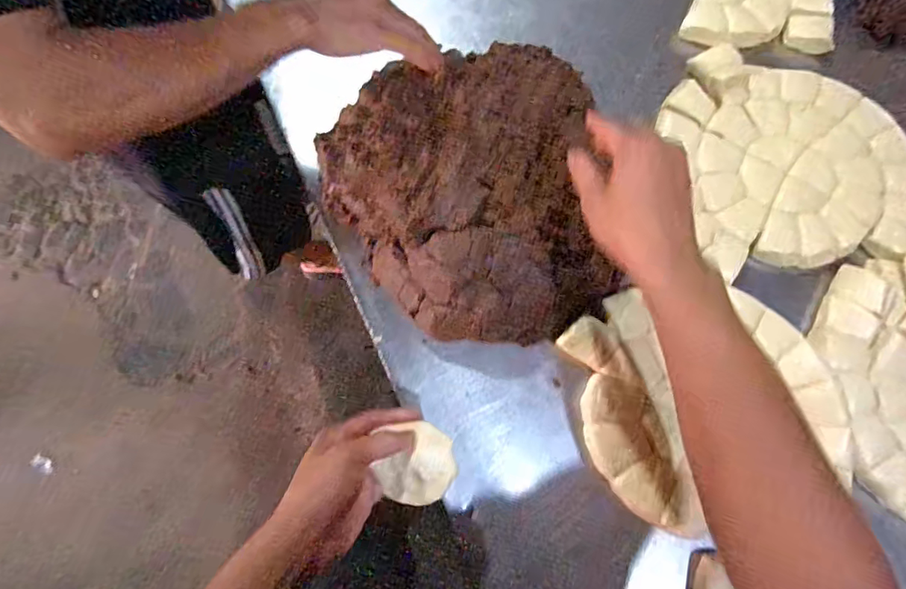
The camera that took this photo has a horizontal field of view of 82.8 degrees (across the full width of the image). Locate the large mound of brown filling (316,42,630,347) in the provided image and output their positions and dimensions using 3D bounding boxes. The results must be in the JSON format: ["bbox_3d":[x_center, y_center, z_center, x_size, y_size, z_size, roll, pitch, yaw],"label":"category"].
[{"bbox_3d":[0.013,-0.111,0.544,0.281,0.105,0.311,-9,73,-2],"label":"large mound of brown filling"}]

